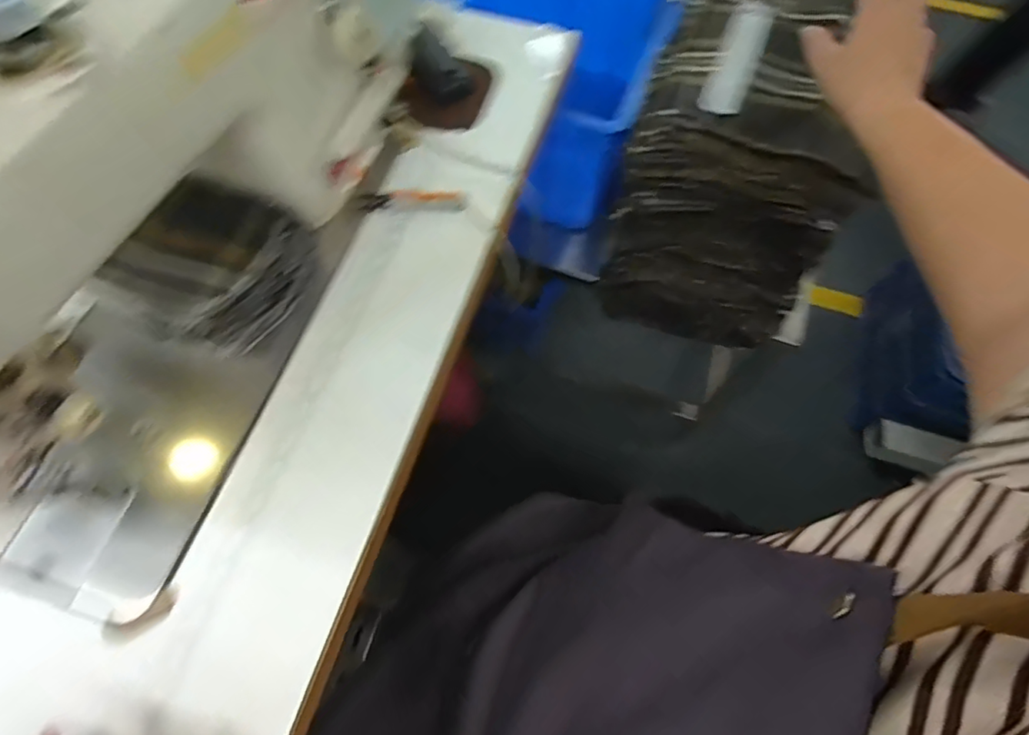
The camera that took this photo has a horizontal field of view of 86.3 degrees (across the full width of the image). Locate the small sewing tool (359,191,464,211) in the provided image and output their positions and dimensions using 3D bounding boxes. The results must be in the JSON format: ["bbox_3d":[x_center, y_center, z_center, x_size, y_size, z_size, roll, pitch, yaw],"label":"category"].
[{"bbox_3d":[-0.097,-0.159,0.526,0.099,0.014,0.022,4,65,-1],"label":"small sewing tool"}]

